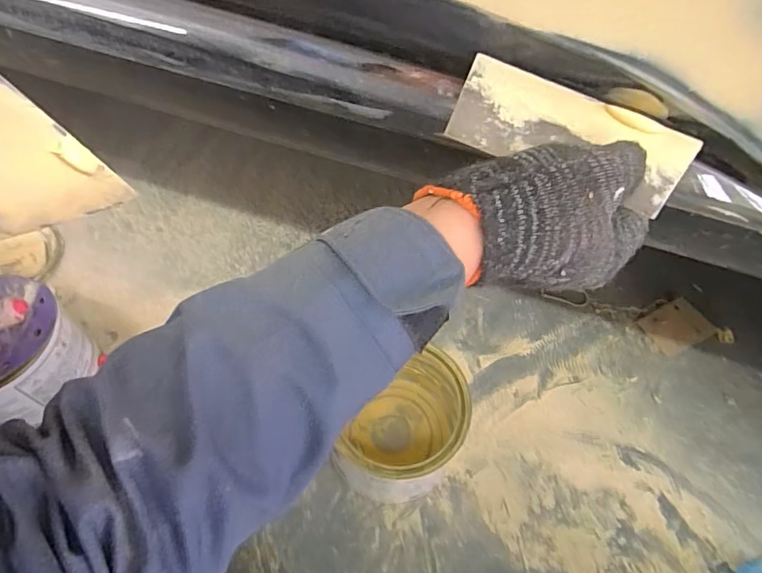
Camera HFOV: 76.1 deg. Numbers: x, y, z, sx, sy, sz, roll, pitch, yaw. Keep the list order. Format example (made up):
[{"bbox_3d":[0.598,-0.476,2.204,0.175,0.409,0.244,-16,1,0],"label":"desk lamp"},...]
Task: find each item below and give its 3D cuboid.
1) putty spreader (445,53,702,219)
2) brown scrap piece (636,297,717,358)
[{"bbox_3d":[0.111,-0.086,0.282,0.139,0.006,0.071,23,63,2],"label":"putty spreader"},{"bbox_3d":[0.451,0.061,0.741,0.093,0.006,0.069,-26,73,-7],"label":"brown scrap piece"}]

